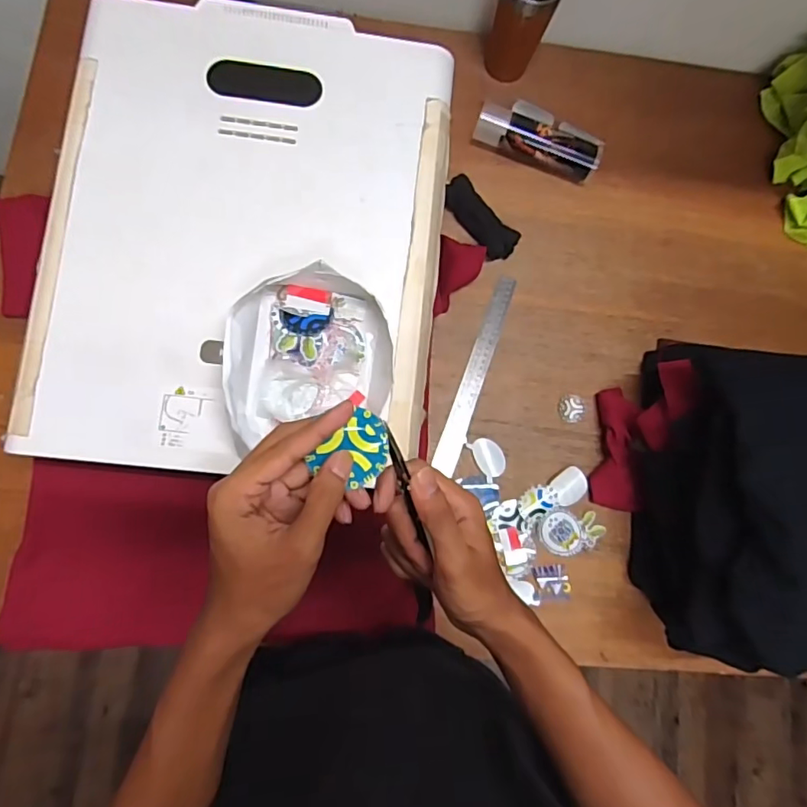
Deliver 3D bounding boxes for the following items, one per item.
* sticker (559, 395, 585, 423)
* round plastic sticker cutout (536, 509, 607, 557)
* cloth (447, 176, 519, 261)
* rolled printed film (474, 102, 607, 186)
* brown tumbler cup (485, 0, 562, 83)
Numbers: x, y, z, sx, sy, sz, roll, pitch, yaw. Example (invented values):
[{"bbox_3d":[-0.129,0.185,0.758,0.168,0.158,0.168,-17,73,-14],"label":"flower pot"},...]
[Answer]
[{"bbox_3d":[0.233,0.007,0.747,0.034,0.005,0.037,1,83,-6],"label":"sticker"},{"bbox_3d":[0.222,0.172,0.719,0.088,0.004,0.059,-2,79,-5],"label":"round plastic sticker cutout"},{"bbox_3d":[0.108,-0.260,0.760,0.046,0.024,0.129,-38,88,-9],"label":"cloth"},{"bbox_3d":[0.194,-0.381,0.778,0.181,0.046,0.076,25,81,-2],"label":"rolled printed film"},{"bbox_3d":[0.159,-0.527,0.746,0.080,0.144,0.071,26,81,-2],"label":"brown tumbler cup"}]

